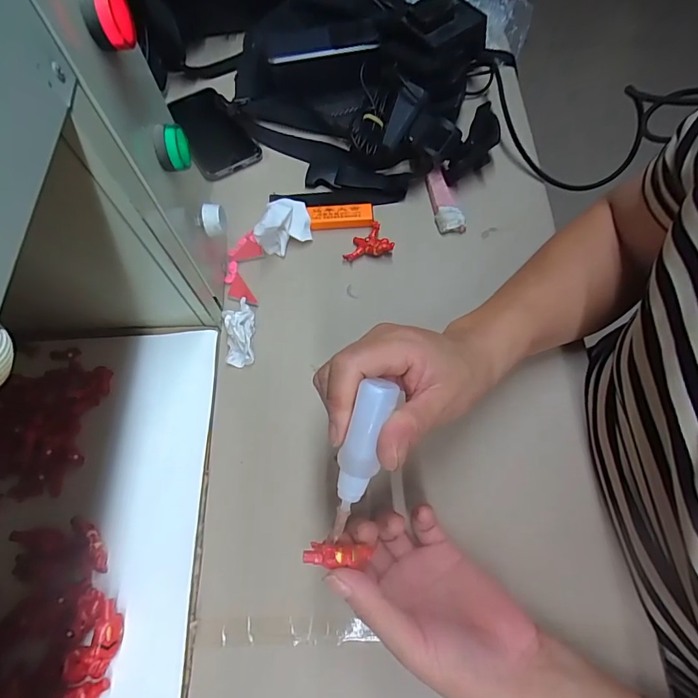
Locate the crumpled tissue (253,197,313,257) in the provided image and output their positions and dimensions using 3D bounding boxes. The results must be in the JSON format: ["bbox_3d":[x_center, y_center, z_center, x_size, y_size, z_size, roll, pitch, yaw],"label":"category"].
[{"bbox_3d":[-0.061,-0.120,0.410,0.056,0.037,0.038,-36,71,-17],"label":"crumpled tissue"}]

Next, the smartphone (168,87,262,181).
[{"bbox_3d":[-0.158,-0.257,0.487,0.070,0.009,0.144,-23,68,-12],"label":"smartphone"}]

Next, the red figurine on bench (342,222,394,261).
[{"bbox_3d":[0.017,-0.107,0.414,0.046,0.016,0.035,-5,65,-4],"label":"red figurine on bench"}]

